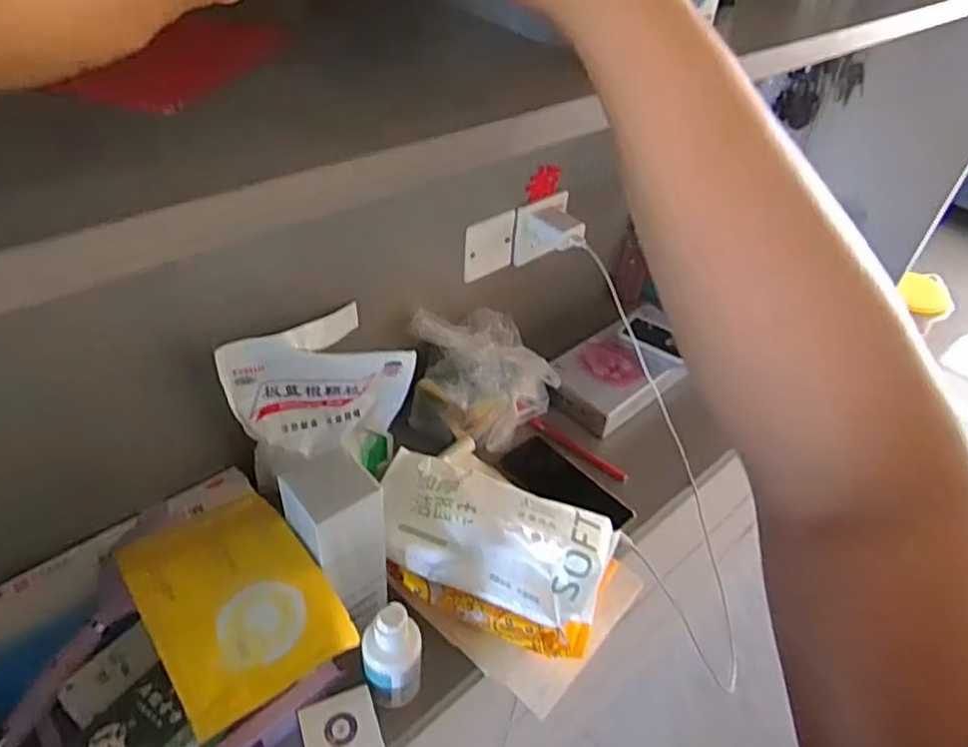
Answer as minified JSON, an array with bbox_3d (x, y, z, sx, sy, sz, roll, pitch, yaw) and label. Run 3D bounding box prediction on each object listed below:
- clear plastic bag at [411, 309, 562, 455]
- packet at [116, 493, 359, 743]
[{"bbox_3d":[0.003,-0.001,0.836,0.148,0.125,0.142,-27,52,-31],"label":"clear plastic bag"},{"bbox_3d":[-0.194,0.168,0.502,0.120,0.024,0.183,-26,51,-30],"label":"packet"}]

